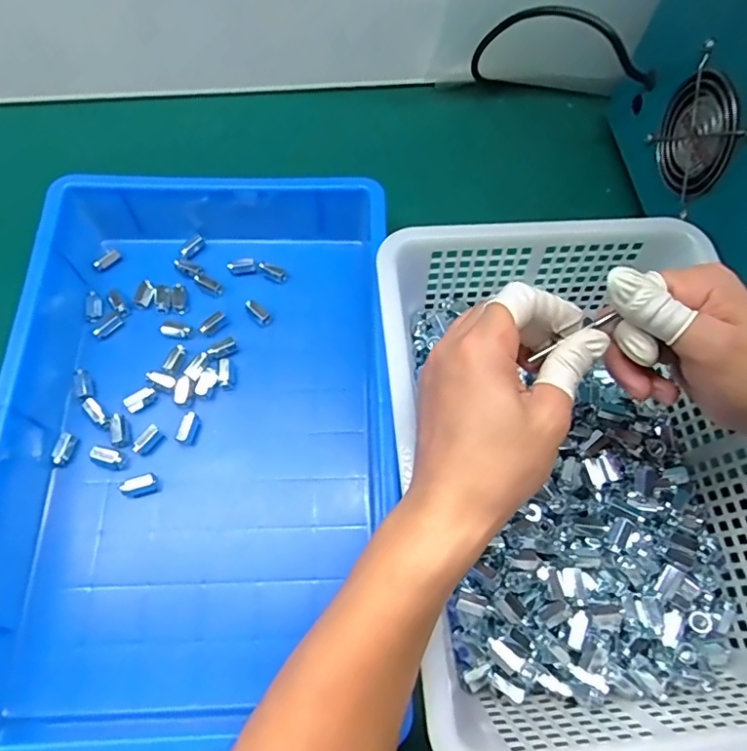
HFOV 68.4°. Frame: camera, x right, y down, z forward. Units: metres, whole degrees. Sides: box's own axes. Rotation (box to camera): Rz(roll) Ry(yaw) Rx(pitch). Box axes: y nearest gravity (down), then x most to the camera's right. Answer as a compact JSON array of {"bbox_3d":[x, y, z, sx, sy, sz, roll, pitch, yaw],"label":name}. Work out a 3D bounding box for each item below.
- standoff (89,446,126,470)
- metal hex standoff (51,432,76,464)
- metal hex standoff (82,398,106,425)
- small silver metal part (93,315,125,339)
[{"bbox_3d":[-0.183,0.056,0.378,0.023,0.007,0.012,13,66,2],"label":"standoff"},{"bbox_3d":[-0.214,0.050,0.379,0.009,0.005,0.021,12,66,2],"label":"metal hex standoff"},{"bbox_3d":[-0.197,0.025,0.388,0.009,0.006,0.023,-42,75,-19],"label":"metal hex standoff"},{"bbox_3d":[-0.201,-0.037,0.417,0.022,0.006,0.010,-40,75,-18],"label":"small silver metal part"}]

